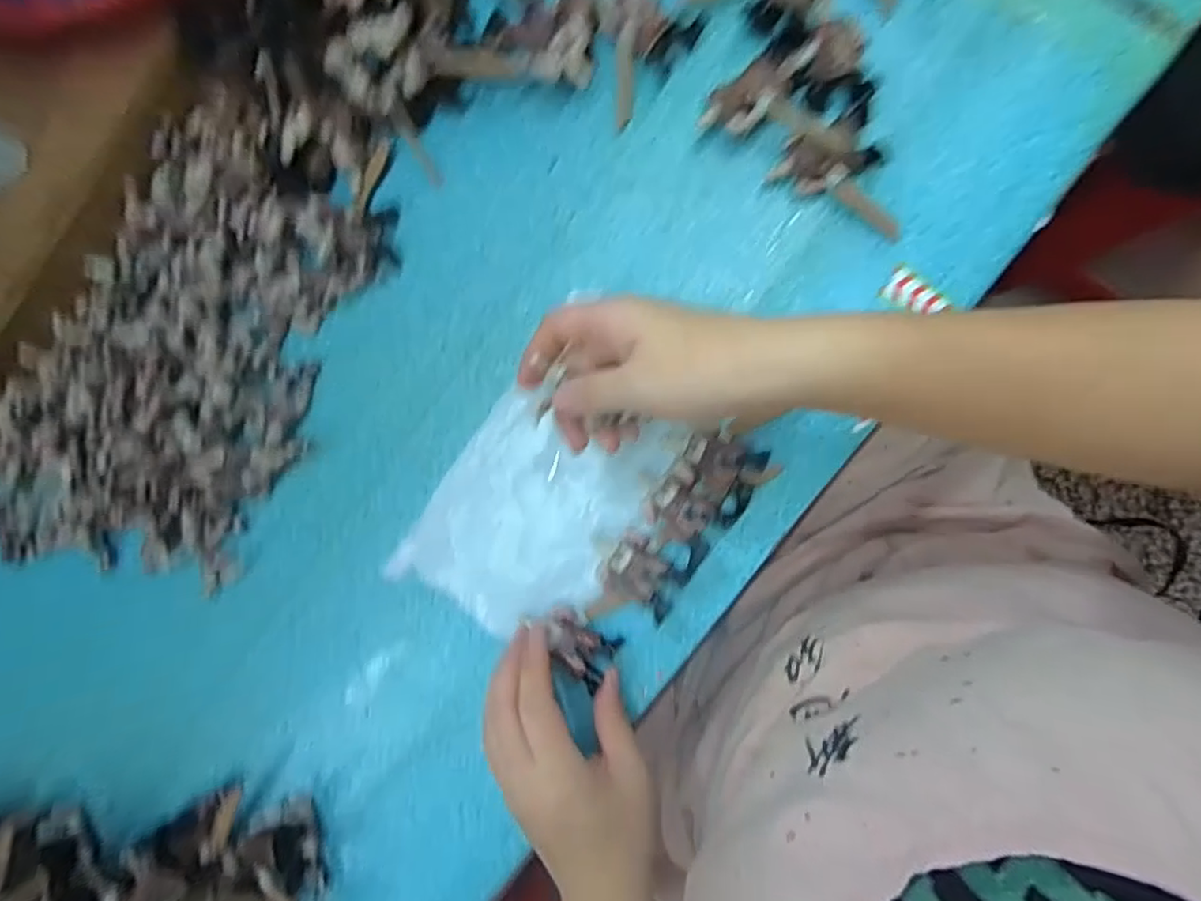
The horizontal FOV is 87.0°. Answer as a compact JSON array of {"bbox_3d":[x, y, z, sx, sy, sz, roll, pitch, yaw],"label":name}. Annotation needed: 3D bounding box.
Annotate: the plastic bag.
[{"bbox_3d":[-0.039,0.036,0.375,0.107,0.016,0.155,33,96,3],"label":"plastic bag"}]

